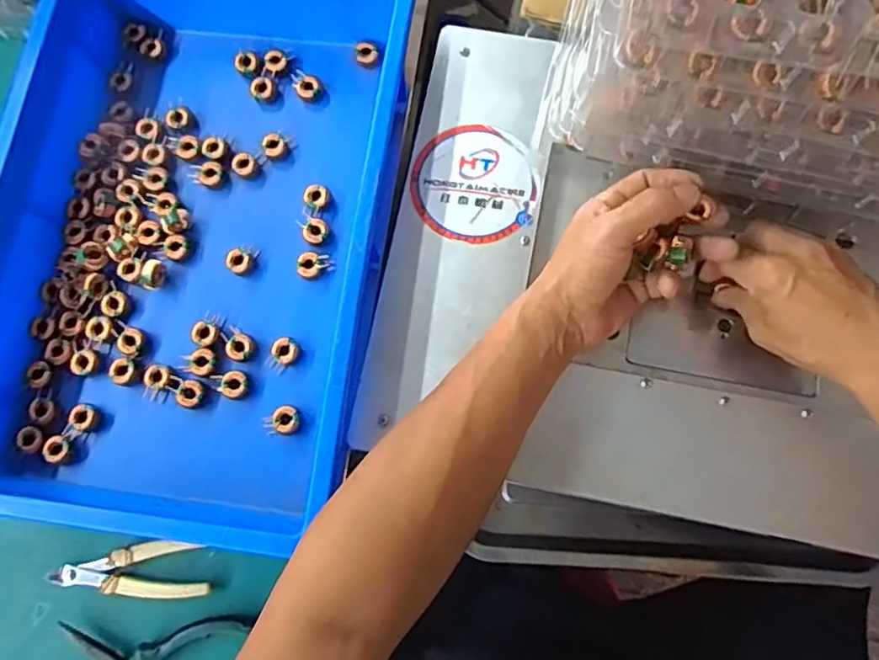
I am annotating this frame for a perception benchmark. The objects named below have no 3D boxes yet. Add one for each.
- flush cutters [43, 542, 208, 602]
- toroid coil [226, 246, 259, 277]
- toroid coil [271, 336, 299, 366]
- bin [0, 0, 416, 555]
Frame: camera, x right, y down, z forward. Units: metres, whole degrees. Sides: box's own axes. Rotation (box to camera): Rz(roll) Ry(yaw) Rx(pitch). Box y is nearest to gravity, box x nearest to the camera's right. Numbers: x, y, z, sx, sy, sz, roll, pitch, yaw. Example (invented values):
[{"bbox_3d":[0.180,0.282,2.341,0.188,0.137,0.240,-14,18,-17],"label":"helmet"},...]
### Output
[{"bbox_3d":[-0.226,0.176,0.449,0.116,0.008,0.039,-1,76,1],"label":"flush cutters"},{"bbox_3d":[-0.161,-0.056,0.496,0.021,0.008,0.024,14,77,5],"label":"toroid coil"},{"bbox_3d":[-0.120,0.015,0.476,0.018,0.014,0.021,28,79,8],"label":"toroid coil"},{"bbox_3d":[-0.189,-0.078,0.477,0.284,0.084,0.444,7,77,3],"label":"bin"}]

